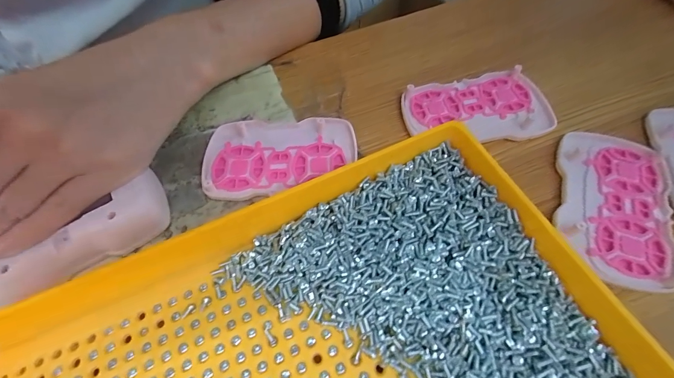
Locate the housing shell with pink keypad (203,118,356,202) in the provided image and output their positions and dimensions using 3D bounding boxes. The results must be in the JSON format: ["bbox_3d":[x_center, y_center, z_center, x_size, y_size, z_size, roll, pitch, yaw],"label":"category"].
[{"bbox_3d":[-0.033,-0.021,0.203,0.086,0.011,0.053,-7,59,-1],"label":"housing shell with pink keypad"}]

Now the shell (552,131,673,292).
[{"bbox_3d":[0.146,0.006,0.179,0.052,0.010,0.086,15,61,12],"label":"shell"}]

